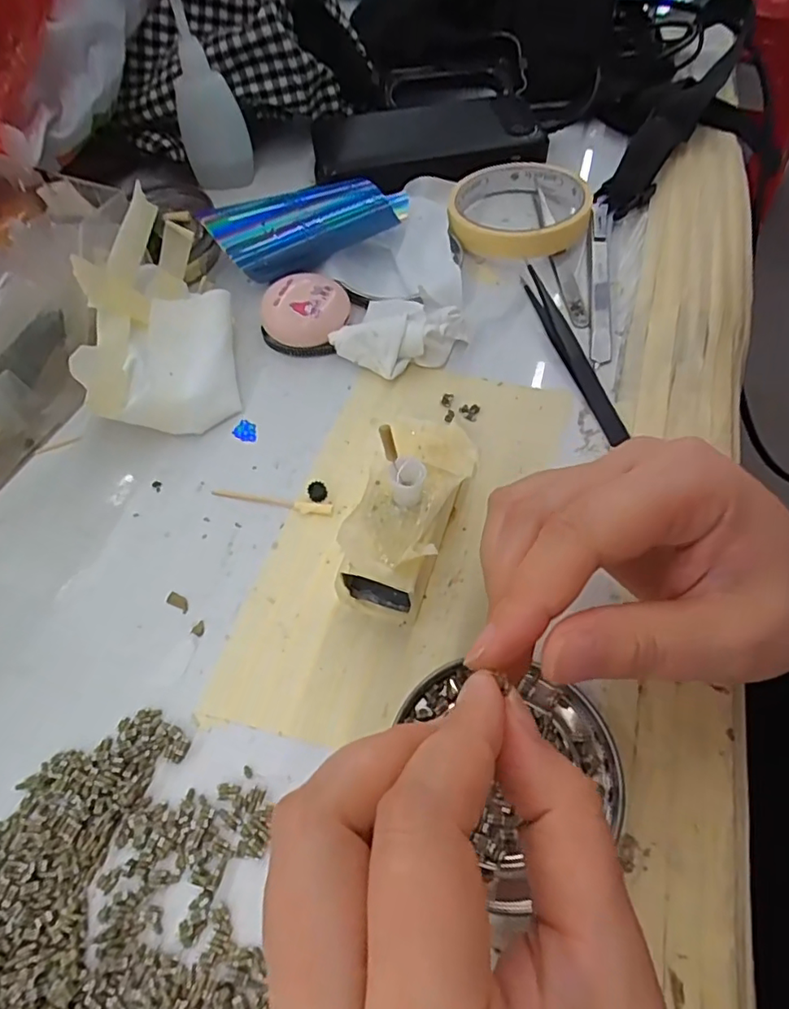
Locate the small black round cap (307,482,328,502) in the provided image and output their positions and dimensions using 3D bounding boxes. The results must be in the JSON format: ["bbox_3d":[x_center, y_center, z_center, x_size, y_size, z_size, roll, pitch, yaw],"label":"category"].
[{"bbox_3d":[-0.036,-0.006,0.267,0.009,0.005,0.010,-17,60,-8],"label":"small black round cap"}]

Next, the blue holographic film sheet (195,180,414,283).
[{"bbox_3d":[-0.045,-0.161,0.326,0.116,0.032,0.030,-17,61,-8],"label":"blue holographic film sheet"}]

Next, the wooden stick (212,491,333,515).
[{"bbox_3d":[-0.058,-0.002,0.267,0.059,0.004,0.006,9,60,7],"label":"wooden stick"}]

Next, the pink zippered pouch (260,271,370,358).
[{"bbox_3d":[-0.047,-0.108,0.318,0.047,0.024,0.047,14,61,10],"label":"pink zippered pouch"}]

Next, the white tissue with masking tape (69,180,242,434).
[{"bbox_3d":[-0.121,-0.094,0.290,0.066,0.062,0.109,-9,60,-3],"label":"white tissue with masking tape"}]

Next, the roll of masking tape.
[{"bbox_3d":[0.079,-0.189,0.358,0.084,0.017,0.087,-1,60,1],"label":"roll of masking tape"}]

